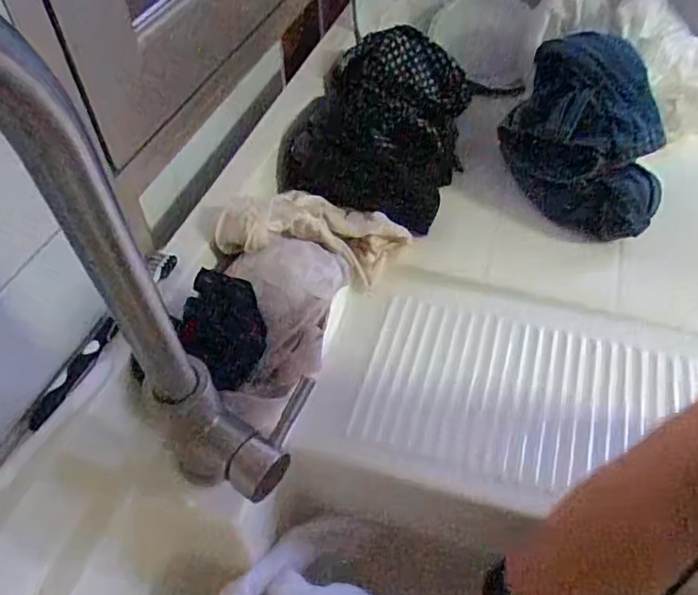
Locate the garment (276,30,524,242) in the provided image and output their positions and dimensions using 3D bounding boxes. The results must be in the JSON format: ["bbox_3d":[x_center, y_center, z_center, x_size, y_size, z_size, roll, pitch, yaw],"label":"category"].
[{"bbox_3d":[0.063,-0.243,0.741,0.224,0.154,0.277,12,51,11],"label":"garment"}]

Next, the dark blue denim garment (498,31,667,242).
[{"bbox_3d":[0.276,-0.192,0.649,0.168,0.151,0.191,19,53,17],"label":"dark blue denim garment"}]

